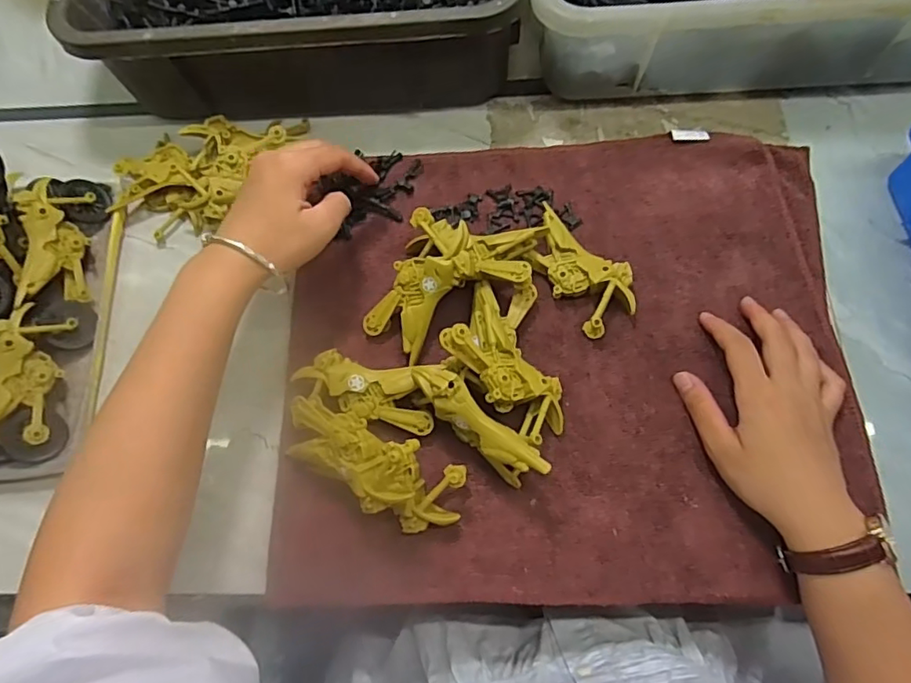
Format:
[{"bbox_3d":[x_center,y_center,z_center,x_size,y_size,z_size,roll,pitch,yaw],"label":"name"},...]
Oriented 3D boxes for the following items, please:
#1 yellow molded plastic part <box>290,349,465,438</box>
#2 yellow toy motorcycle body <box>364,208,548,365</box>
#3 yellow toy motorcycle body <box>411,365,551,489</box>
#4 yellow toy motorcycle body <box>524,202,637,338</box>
[{"bbox_3d":[-0.053,0.035,0.380,0.109,0.023,0.049,2,72,5],"label":"yellow molded plastic part"},{"bbox_3d":[-0.004,-0.052,0.396,0.142,0.048,0.079,-32,72,-7],"label":"yellow toy motorcycle body"},{"bbox_3d":[0.013,0.054,0.363,0.103,0.046,0.025,40,79,15],"label":"yellow toy motorcycle body"},{"bbox_3d":[0.090,-0.054,0.409,0.048,0.022,0.098,-37,73,-8],"label":"yellow toy motorcycle body"}]

